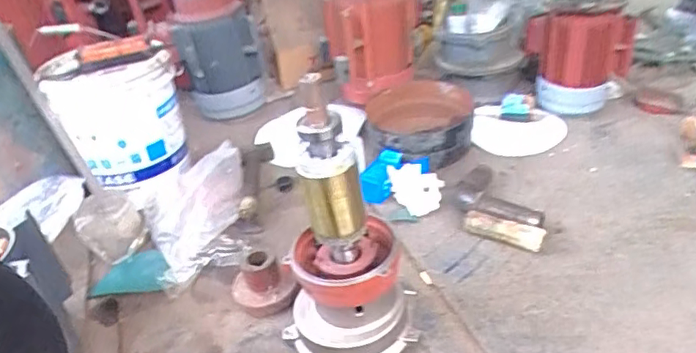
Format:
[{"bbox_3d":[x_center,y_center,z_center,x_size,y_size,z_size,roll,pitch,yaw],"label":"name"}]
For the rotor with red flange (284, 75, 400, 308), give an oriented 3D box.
[{"bbox_3d":[-0.016,0.032,0.748,0.149,0.284,0.130,-7,32,4],"label":"rotor with red flange"}]

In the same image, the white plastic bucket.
[{"bbox_3d":[-0.504,-0.138,1.226,0.255,0.292,0.230,-24,35,-21],"label":"white plastic bucket"}]

